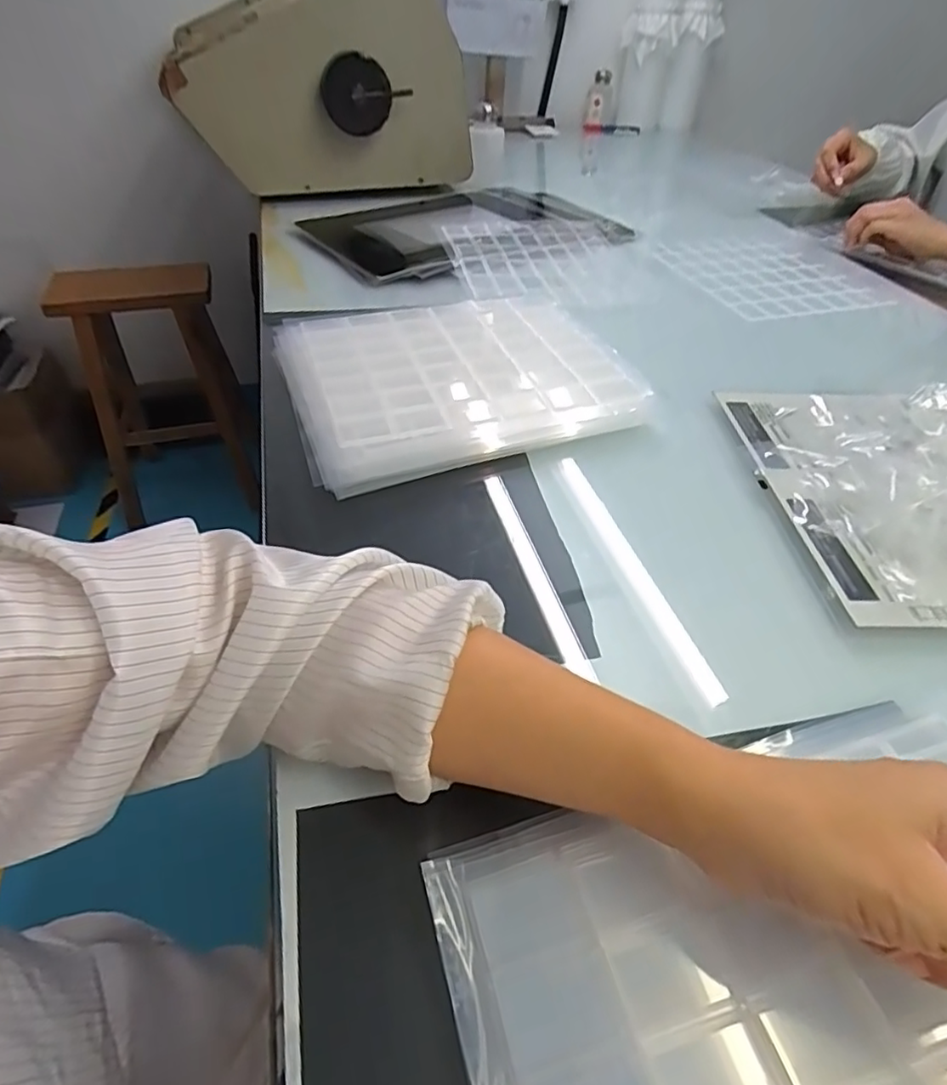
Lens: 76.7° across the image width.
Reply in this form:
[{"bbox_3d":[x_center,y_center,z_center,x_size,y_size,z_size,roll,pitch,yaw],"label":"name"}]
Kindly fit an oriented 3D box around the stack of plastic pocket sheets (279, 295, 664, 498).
[{"bbox_3d":[-0.013,-0.156,0.534,0.292,0.030,0.254,-12,47,-17],"label":"stack of plastic pocket sheets"}]

